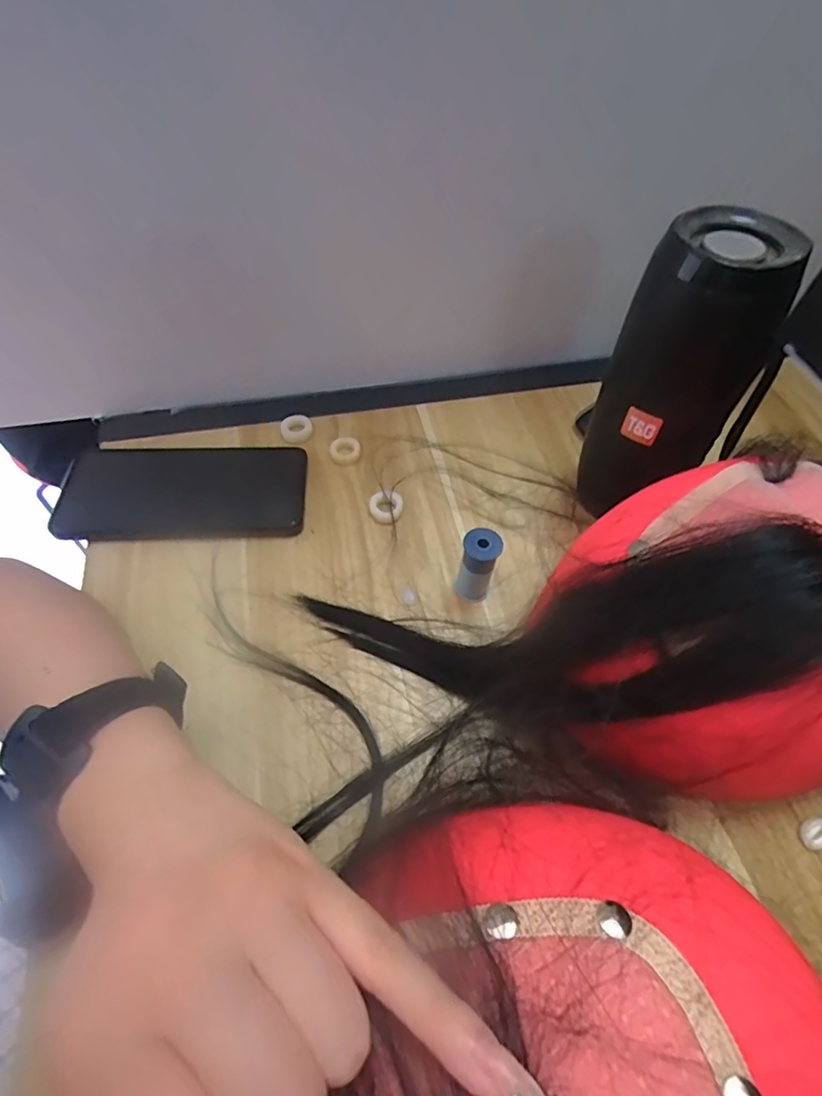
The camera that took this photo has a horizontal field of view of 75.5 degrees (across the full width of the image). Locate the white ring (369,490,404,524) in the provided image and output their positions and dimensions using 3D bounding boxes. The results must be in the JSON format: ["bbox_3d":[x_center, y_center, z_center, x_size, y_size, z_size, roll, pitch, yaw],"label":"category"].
[{"bbox_3d":[-0.017,-0.029,0.360,0.022,0.004,0.024,1,56,-2],"label":"white ring"}]

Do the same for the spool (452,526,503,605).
[{"bbox_3d":[0.039,0.011,0.315,0.021,0.049,0.019,19,57,10],"label":"spool"}]

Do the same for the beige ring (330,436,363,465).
[{"bbox_3d":[-0.048,-0.071,0.390,0.022,0.006,0.024,1,56,-2],"label":"beige ring"}]

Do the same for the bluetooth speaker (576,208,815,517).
[{"bbox_3d":[0.144,-0.083,0.306,0.063,0.178,0.064,-7,56,-7],"label":"bluetooth speaker"}]

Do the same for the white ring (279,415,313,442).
[{"bbox_3d":[-0.086,-0.090,0.401,0.024,0.005,0.026,1,56,-2],"label":"white ring"}]

